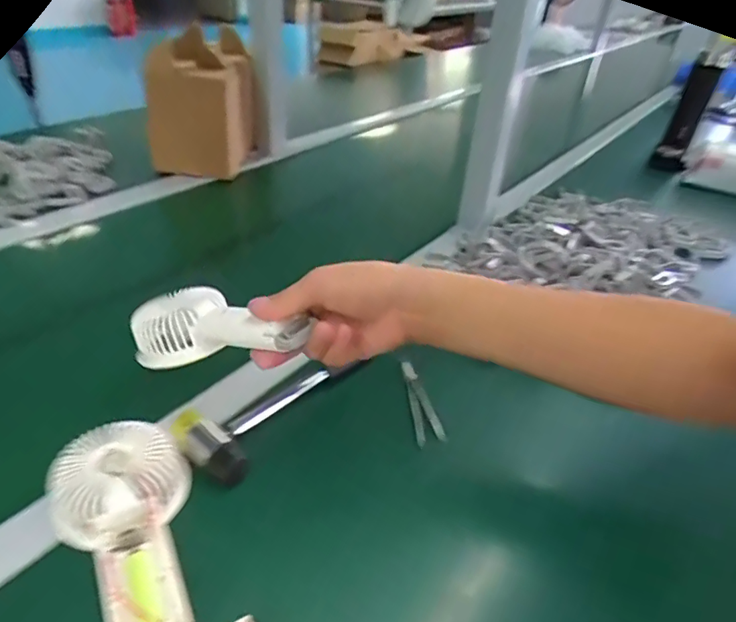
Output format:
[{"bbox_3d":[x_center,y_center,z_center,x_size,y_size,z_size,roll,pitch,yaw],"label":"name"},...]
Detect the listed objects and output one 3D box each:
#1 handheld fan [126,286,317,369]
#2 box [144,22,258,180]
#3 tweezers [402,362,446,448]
[{"bbox_3d":[-0.116,0.011,0.429,0.168,0.045,0.073,2,32,25],"label":"handheld fan"},{"bbox_3d":[-0.277,-0.362,0.898,0.137,0.187,0.237,4,36,-1],"label":"box"},{"bbox_3d":[0.050,0.082,0.475,0.026,0.012,0.103,0,36,-7],"label":"tweezers"}]

